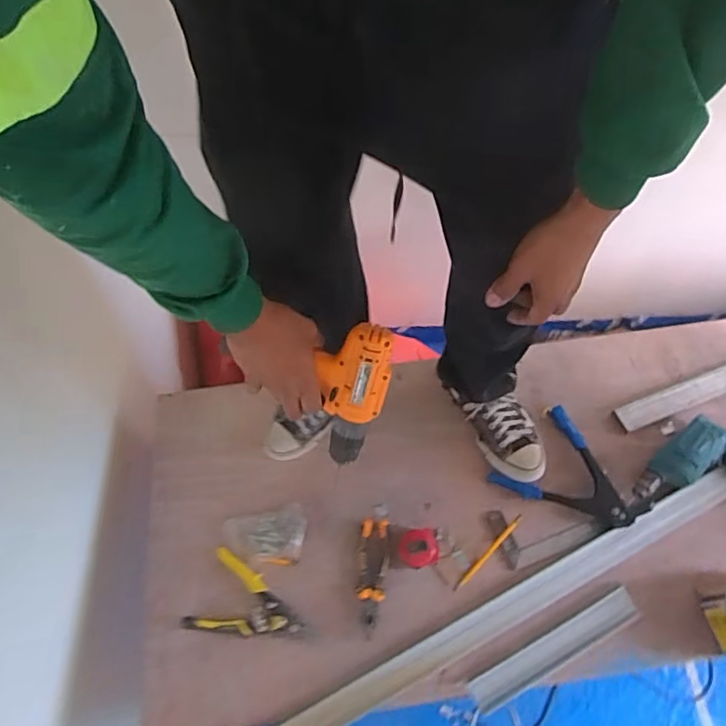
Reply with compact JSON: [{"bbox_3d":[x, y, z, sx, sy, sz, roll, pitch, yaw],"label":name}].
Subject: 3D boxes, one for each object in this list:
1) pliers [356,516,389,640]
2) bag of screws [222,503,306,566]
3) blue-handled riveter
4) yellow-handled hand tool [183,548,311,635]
[{"bbox_3d":[0.014,0.362,0.934,0.053,0.014,0.187,5,63,5],"label":"pliers"},{"bbox_3d":[-0.176,0.316,0.975,0.145,0.013,0.099,-13,63,-4],"label":"bag of screws"},{"bbox_3d":[0.390,0.218,1.007,0.201,0.065,0.229,-39,67,-16],"label":"blue-handled riveter"},{"bbox_3d":[-0.192,0.391,0.918,0.197,0.014,0.128,5,63,5],"label":"yellow-handled hand tool"}]

